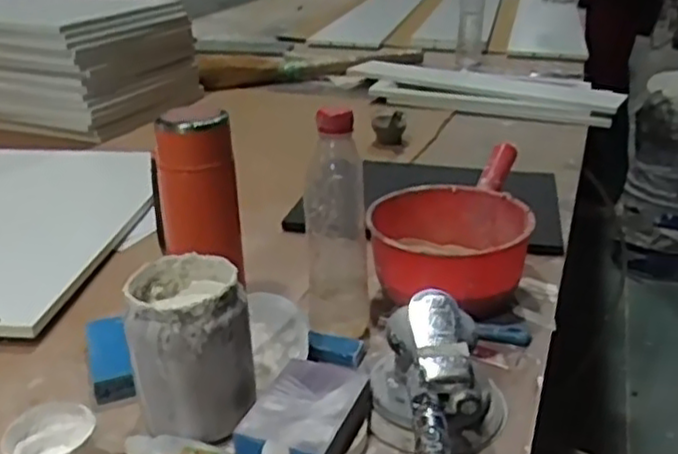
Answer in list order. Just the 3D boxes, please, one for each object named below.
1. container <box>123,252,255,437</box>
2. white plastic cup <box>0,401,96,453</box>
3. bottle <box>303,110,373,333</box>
[{"bbox_3d":[-0.114,0.094,0.550,0.088,0.118,0.088,-5,25,-9],"label":"container"},{"bbox_3d":[-0.197,0.161,0.493,0.054,0.046,0.058,-1,25,0],"label":"white plastic cup"},{"bbox_3d":[0.000,0.002,0.638,0.055,0.210,0.052,-2,25,-1],"label":"bottle"}]

